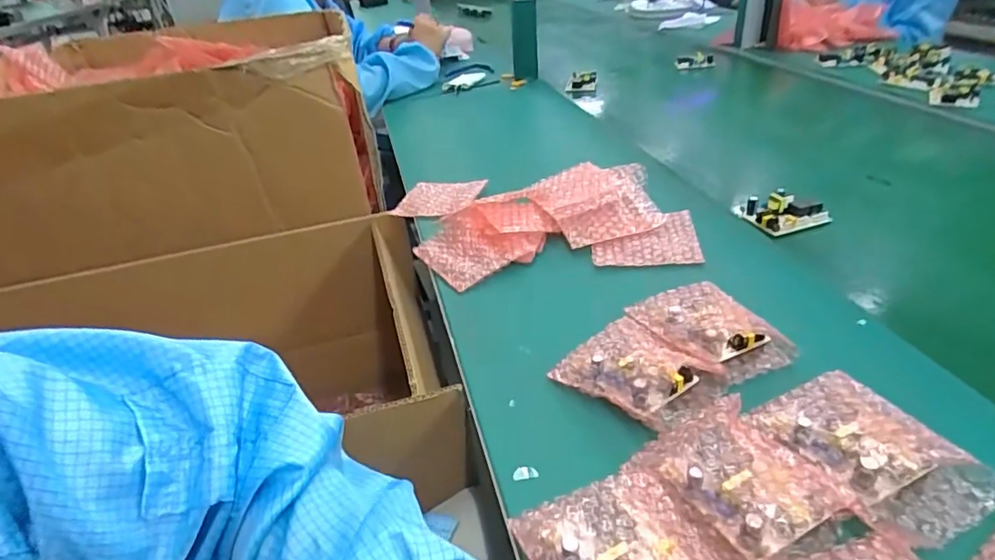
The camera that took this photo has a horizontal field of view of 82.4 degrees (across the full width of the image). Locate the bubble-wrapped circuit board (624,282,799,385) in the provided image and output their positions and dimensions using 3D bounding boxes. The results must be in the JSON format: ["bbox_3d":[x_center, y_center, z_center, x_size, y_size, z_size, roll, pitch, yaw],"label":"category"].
[{"bbox_3d":[0.177,0.037,0.478,0.080,0.034,0.107,-17,34,-17],"label":"bubble-wrapped circuit board"}]

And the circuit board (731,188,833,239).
[{"bbox_3d":[0.334,-0.078,0.665,0.089,0.031,0.060,-13,33,-11],"label":"circuit board"}]

